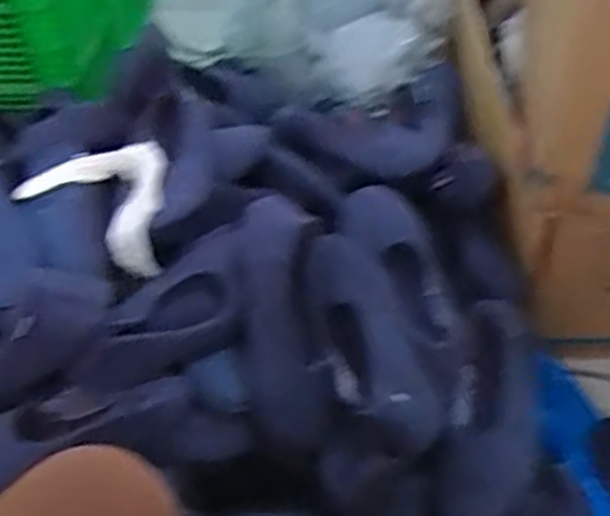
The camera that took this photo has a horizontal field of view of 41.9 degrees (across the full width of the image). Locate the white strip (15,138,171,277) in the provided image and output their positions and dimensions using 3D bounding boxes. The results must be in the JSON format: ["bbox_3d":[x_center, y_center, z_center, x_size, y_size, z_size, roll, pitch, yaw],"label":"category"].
[{"bbox_3d":[-0.224,-0.068,0.885,0.184,0.103,0.101,23,53,22],"label":"white strip"}]

